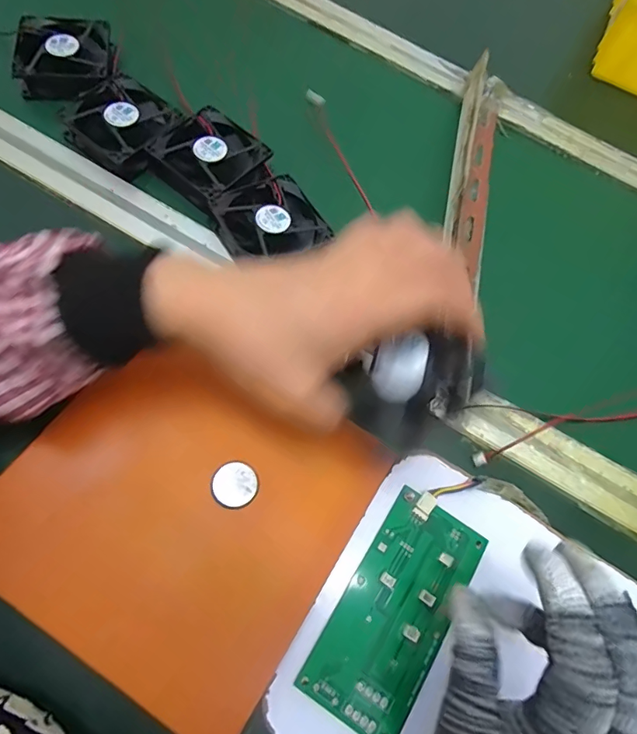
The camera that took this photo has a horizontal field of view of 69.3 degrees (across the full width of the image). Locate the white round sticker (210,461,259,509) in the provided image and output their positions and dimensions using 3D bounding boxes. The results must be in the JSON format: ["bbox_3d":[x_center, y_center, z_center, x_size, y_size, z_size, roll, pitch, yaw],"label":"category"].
[{"bbox_3d":[-0.053,0.075,0.296,0.028,0.006,0.029,3,67,-7],"label":"white round sticker"}]

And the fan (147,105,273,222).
[{"bbox_3d":[-0.091,-0.183,0.402,0.087,0.021,0.084,42,68,10],"label":"fan"}]

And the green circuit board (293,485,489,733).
[{"bbox_3d":[0.050,0.149,0.285,0.064,0.009,0.133,33,67,7],"label":"green circuit board"}]

